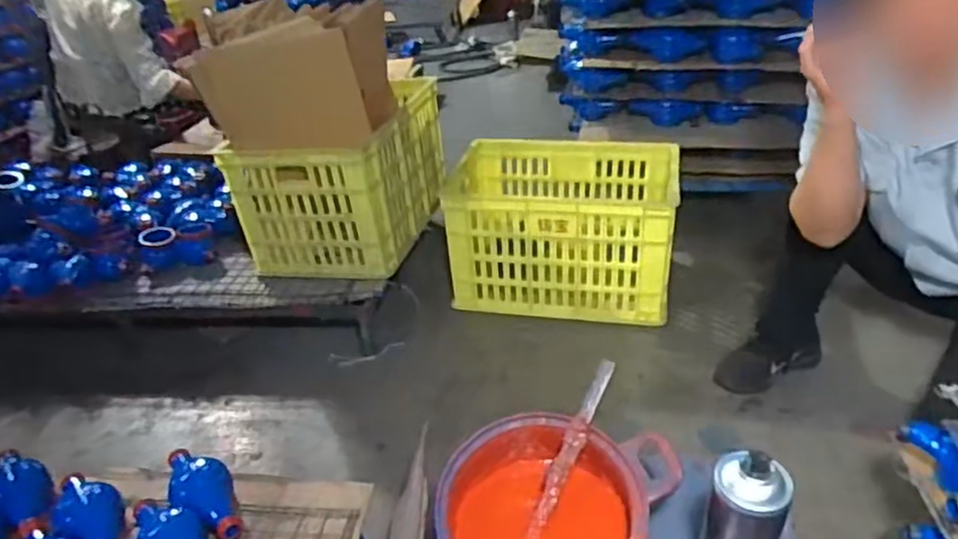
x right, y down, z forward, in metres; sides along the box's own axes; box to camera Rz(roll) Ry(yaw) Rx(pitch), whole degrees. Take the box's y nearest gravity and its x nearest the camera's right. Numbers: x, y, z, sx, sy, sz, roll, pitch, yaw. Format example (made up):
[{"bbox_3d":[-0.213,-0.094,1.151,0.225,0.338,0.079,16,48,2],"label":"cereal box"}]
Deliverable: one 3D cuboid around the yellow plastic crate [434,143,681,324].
[{"bbox_3d":[0.199,-0.105,1.632,0.505,0.299,0.360,3,31,12],"label":"yellow plastic crate"}]

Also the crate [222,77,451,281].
[{"bbox_3d":[-0.318,-0.223,1.615,0.350,0.305,0.475,3,31,13],"label":"crate"}]

